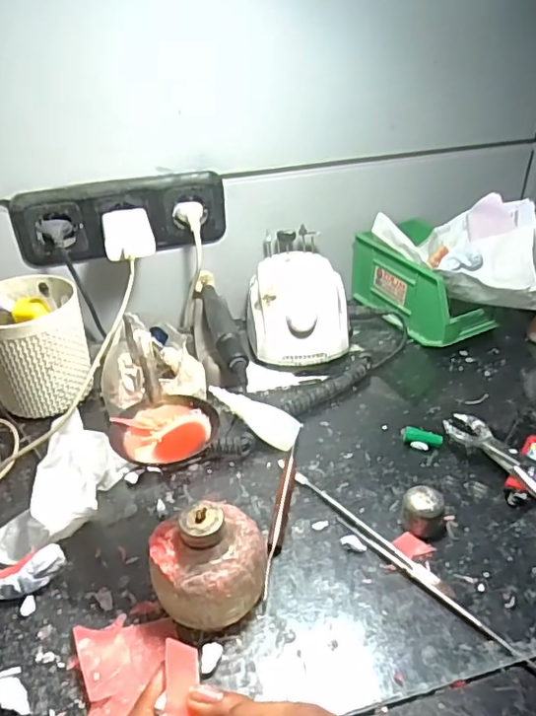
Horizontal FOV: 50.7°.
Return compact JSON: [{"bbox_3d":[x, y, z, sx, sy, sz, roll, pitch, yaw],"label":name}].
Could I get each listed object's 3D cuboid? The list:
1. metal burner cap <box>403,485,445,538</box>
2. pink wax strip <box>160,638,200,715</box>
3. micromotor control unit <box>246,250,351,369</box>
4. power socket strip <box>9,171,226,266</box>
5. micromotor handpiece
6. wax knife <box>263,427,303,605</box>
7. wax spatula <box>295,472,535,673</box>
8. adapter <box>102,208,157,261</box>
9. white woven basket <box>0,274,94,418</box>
[{"bbox_3d":[0.118,0.116,0.428,0.031,0.031,0.025,13,38,19],"label":"metal burner cap"},{"bbox_3d":[-0.041,0.154,0.261,0.016,0.009,0.044,-1,39,0],"label":"pink wax strip"},{"bbox_3d":[0.031,-0.053,0.621,0.109,0.078,0.138,-1,36,0],"label":"micromotor control unit"},{"bbox_3d":[-0.155,-0.150,0.614,0.221,0.078,0.032,-12,37,-15],"label":"power socket strip"},{"bbox_3d":[-0.051,-0.037,0.605,0.024,0.029,0.191,-10,37,-12],"label":"micromotor handpiece"},{"bbox_3d":[0.012,0.113,0.449,0.010,0.016,0.163,5,36,9],"label":"wax knife"},{"bbox_3d":[0.095,0.144,0.409,0.014,0.008,0.211,-26,42,-30],"label":"wax spatula"},{"bbox_3d":[-0.143,-0.127,0.584,0.049,0.028,0.080,-9,36,-11],"label":"adapter"},{"bbox_3d":[-0.224,-0.012,0.550,0.091,0.112,0.102,-16,38,-19],"label":"white woven basket"}]

